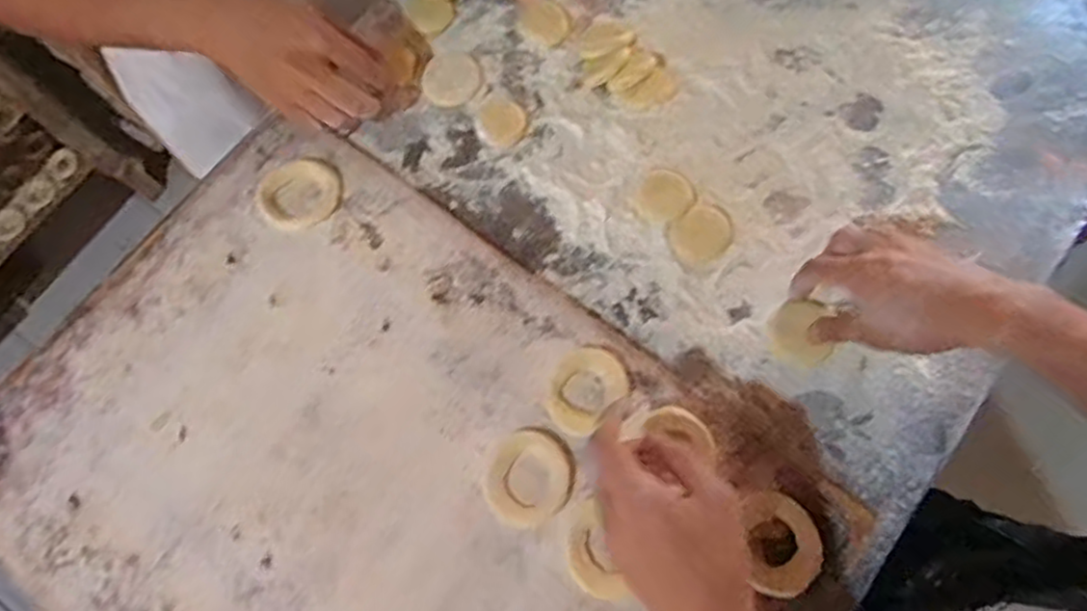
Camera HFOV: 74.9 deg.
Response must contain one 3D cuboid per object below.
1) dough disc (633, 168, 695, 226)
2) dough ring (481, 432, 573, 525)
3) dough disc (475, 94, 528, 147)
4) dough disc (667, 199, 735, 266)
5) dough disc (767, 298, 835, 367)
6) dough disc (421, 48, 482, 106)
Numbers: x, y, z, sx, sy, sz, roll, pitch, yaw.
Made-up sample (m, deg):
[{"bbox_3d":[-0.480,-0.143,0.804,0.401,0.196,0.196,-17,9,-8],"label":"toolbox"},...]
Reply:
[{"bbox_3d":[0.102,-0.092,0.602,0.044,0.006,0.049,42,78,15],"label":"dough disc"},{"bbox_3d":[-0.012,0.126,0.520,0.065,0.013,0.063,-1,71,3],"label":"dough ring"},{"bbox_3d":[-0.038,-0.166,0.637,0.046,0.004,0.049,-1,71,3],"label":"dough disc"},{"bbox_3d":[0.133,-0.060,0.592,0.055,0.006,0.044,-42,74,-10],"label":"dough disc"},{"bbox_3d":[0.204,0.021,0.562,0.046,0.009,0.053,0,73,0],"label":"dough disc"},{"bbox_3d":[-0.085,-0.212,0.657,0.053,0.004,0.057,-1,71,3],"label":"dough disc"}]

